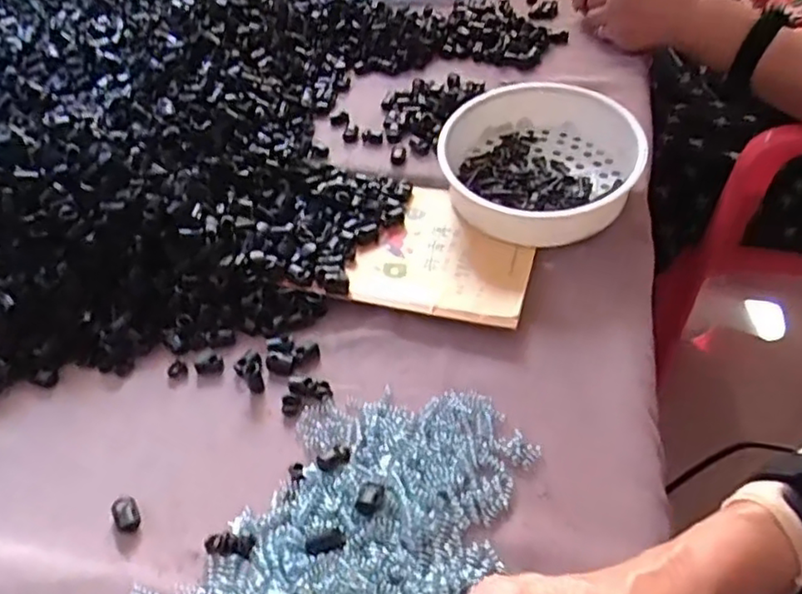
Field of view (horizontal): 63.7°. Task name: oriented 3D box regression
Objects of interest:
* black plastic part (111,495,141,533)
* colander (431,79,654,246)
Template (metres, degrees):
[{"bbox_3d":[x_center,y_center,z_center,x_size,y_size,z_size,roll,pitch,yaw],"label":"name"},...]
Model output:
[{"bbox_3d":[-0.168,0.132,0.394,0.014,0.008,0.021,-31,51,-23],"label":"black plastic part"},{"bbox_3d":[0.114,-0.115,0.542,0.160,0.045,0.162,-3,48,4],"label":"colander"}]

